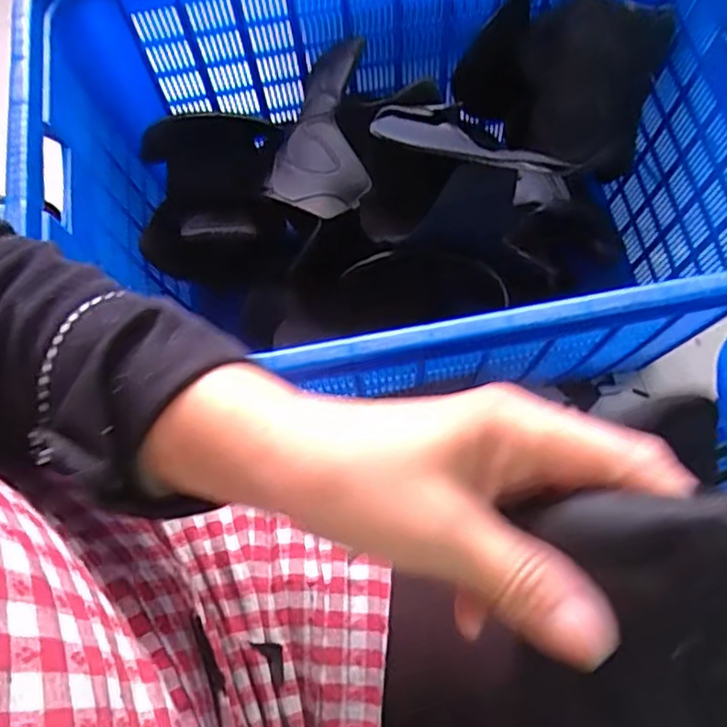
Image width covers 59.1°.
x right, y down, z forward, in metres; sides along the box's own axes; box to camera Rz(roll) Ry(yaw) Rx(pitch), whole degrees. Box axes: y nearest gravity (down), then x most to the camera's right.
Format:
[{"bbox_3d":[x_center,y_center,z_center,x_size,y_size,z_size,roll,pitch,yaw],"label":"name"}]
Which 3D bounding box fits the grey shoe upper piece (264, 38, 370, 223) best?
[{"bbox_3d":[-0.049,-0.267,0.721,0.115,0.052,0.210,3,70,2],"label":"grey shoe upper piece"}]

